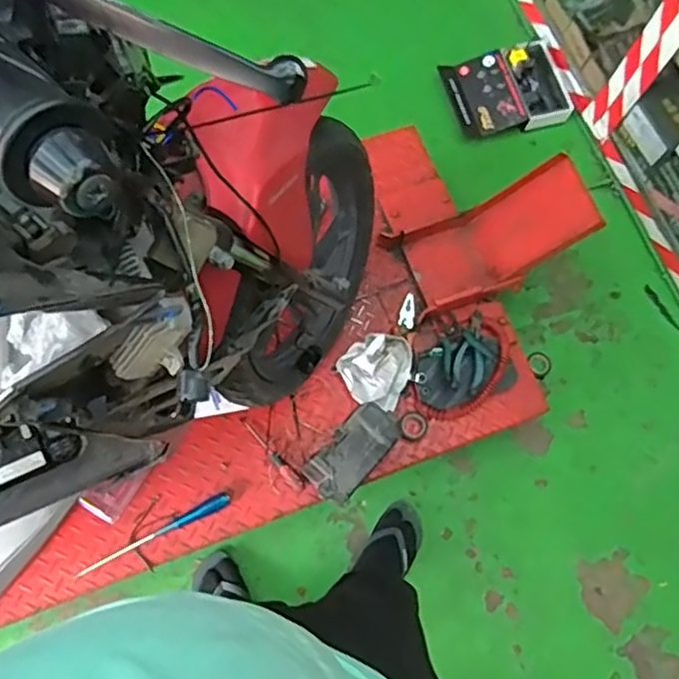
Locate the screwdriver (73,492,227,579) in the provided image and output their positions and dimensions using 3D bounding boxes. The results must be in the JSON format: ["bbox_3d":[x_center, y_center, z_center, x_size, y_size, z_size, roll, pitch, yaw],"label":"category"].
[{"bbox_3d":[-0.334,0.349,1.176,0.289,0.017,0.025,-24,76,-9],"label":"screwdriver"}]

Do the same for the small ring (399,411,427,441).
[{"bbox_3d":[0.144,0.169,1.267,0.054,0.010,0.054,1,72,-4],"label":"small ring"}]

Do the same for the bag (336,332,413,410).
[{"bbox_3d":[0.072,0.049,1.270,0.138,0.052,0.146,26,72,4],"label":"bag"}]

